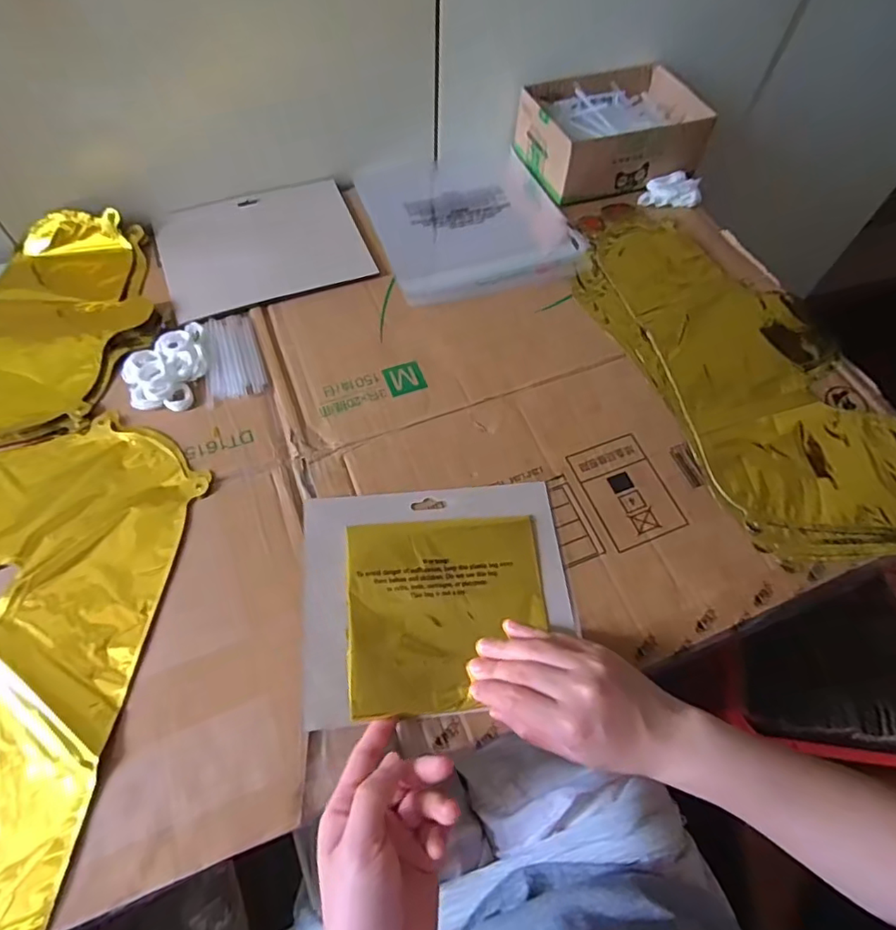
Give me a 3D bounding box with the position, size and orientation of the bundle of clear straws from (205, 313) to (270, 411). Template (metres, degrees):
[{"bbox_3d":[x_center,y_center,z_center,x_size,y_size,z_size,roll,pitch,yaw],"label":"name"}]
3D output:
[{"bbox_3d":[-0.194,-0.098,0.489,0.050,0.011,0.091,-17,63,-11],"label":"bundle of clear straws"}]

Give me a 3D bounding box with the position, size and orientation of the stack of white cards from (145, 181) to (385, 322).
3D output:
[{"bbox_3d":[-0.192,-0.228,0.567,0.196,0.007,0.163,-20,64,-13],"label":"stack of white cards"}]

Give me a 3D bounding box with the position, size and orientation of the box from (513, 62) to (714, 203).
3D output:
[{"bbox_3d":[0.186,-0.383,0.628,0.189,0.064,0.141,-18,63,-12],"label":"box"}]

